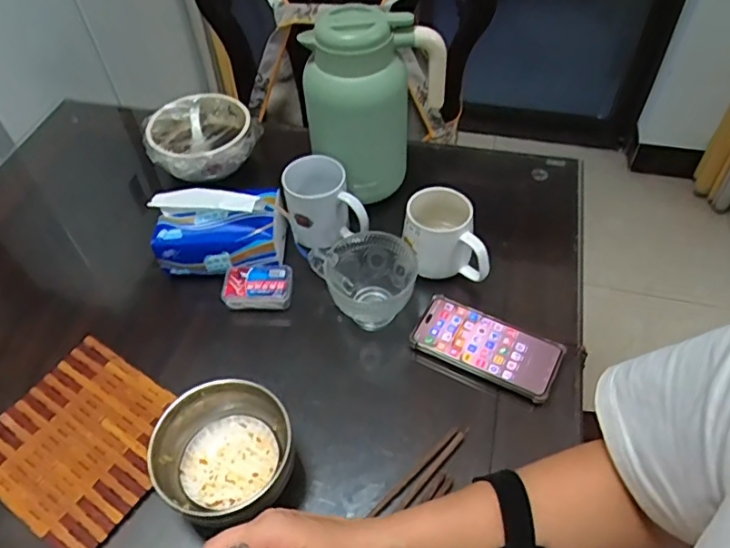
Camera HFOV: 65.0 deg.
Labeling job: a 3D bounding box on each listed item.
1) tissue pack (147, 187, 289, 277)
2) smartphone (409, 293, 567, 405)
[{"bbox_3d":[-0.190,-0.060,0.743,0.165,0.094,0.083,-4,51,0],"label":"tissue pack"},{"bbox_3d":[0.142,0.083,0.668,0.166,0.017,0.075,23,65,19],"label":"smartphone"}]

